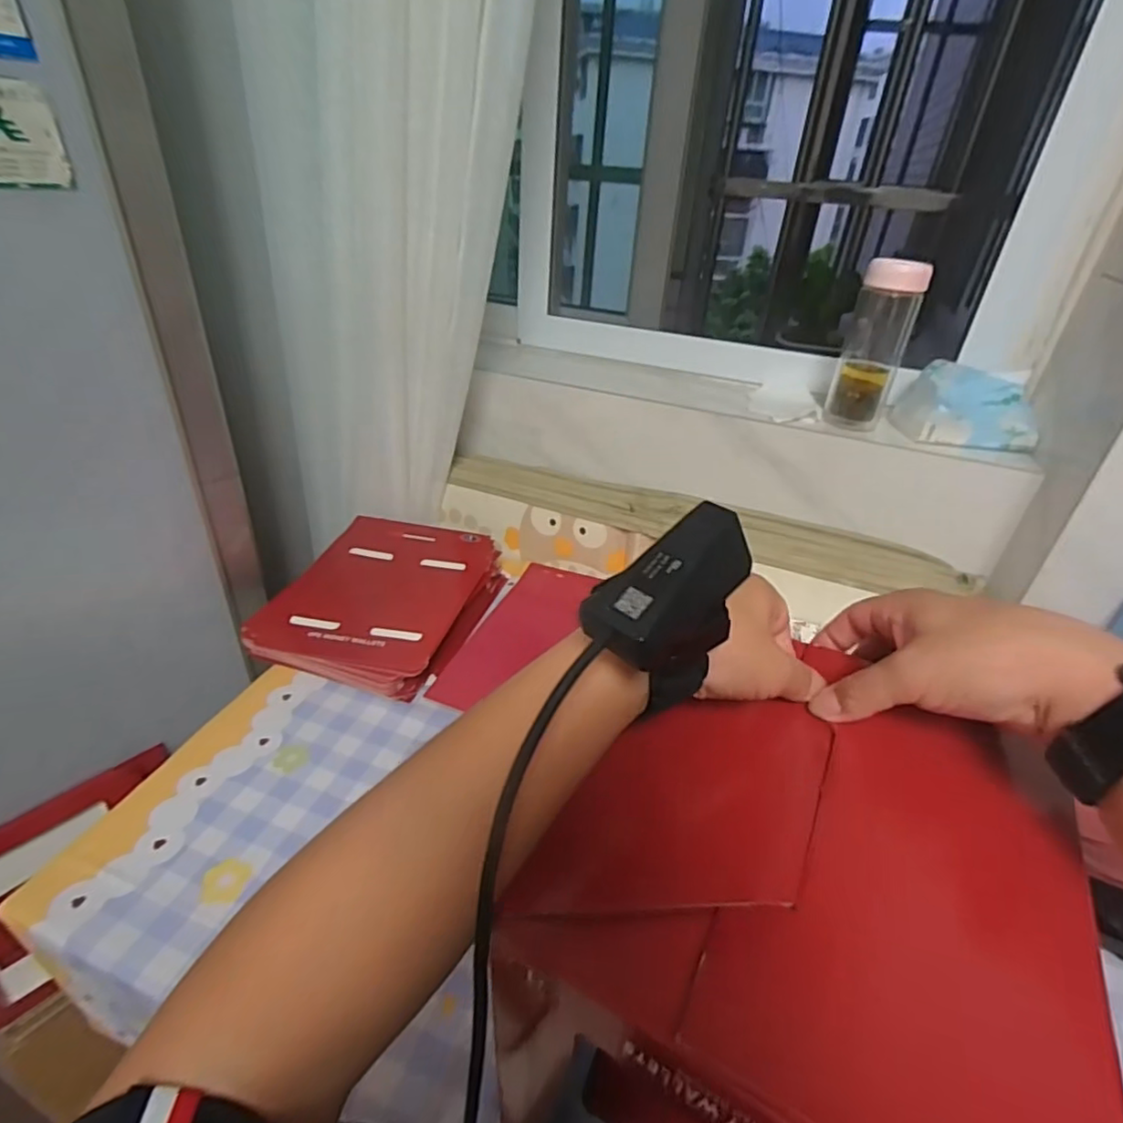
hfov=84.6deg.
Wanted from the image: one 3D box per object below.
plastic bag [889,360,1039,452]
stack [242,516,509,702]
[{"bbox_3d":[0.478,-0.180,0.725,0.155,0.075,0.085,24,38,27],"label":"plastic bag"},{"bbox_3d":[-0.206,0.038,0.745,0.225,0.041,0.269,13,34,13],"label":"stack"}]

